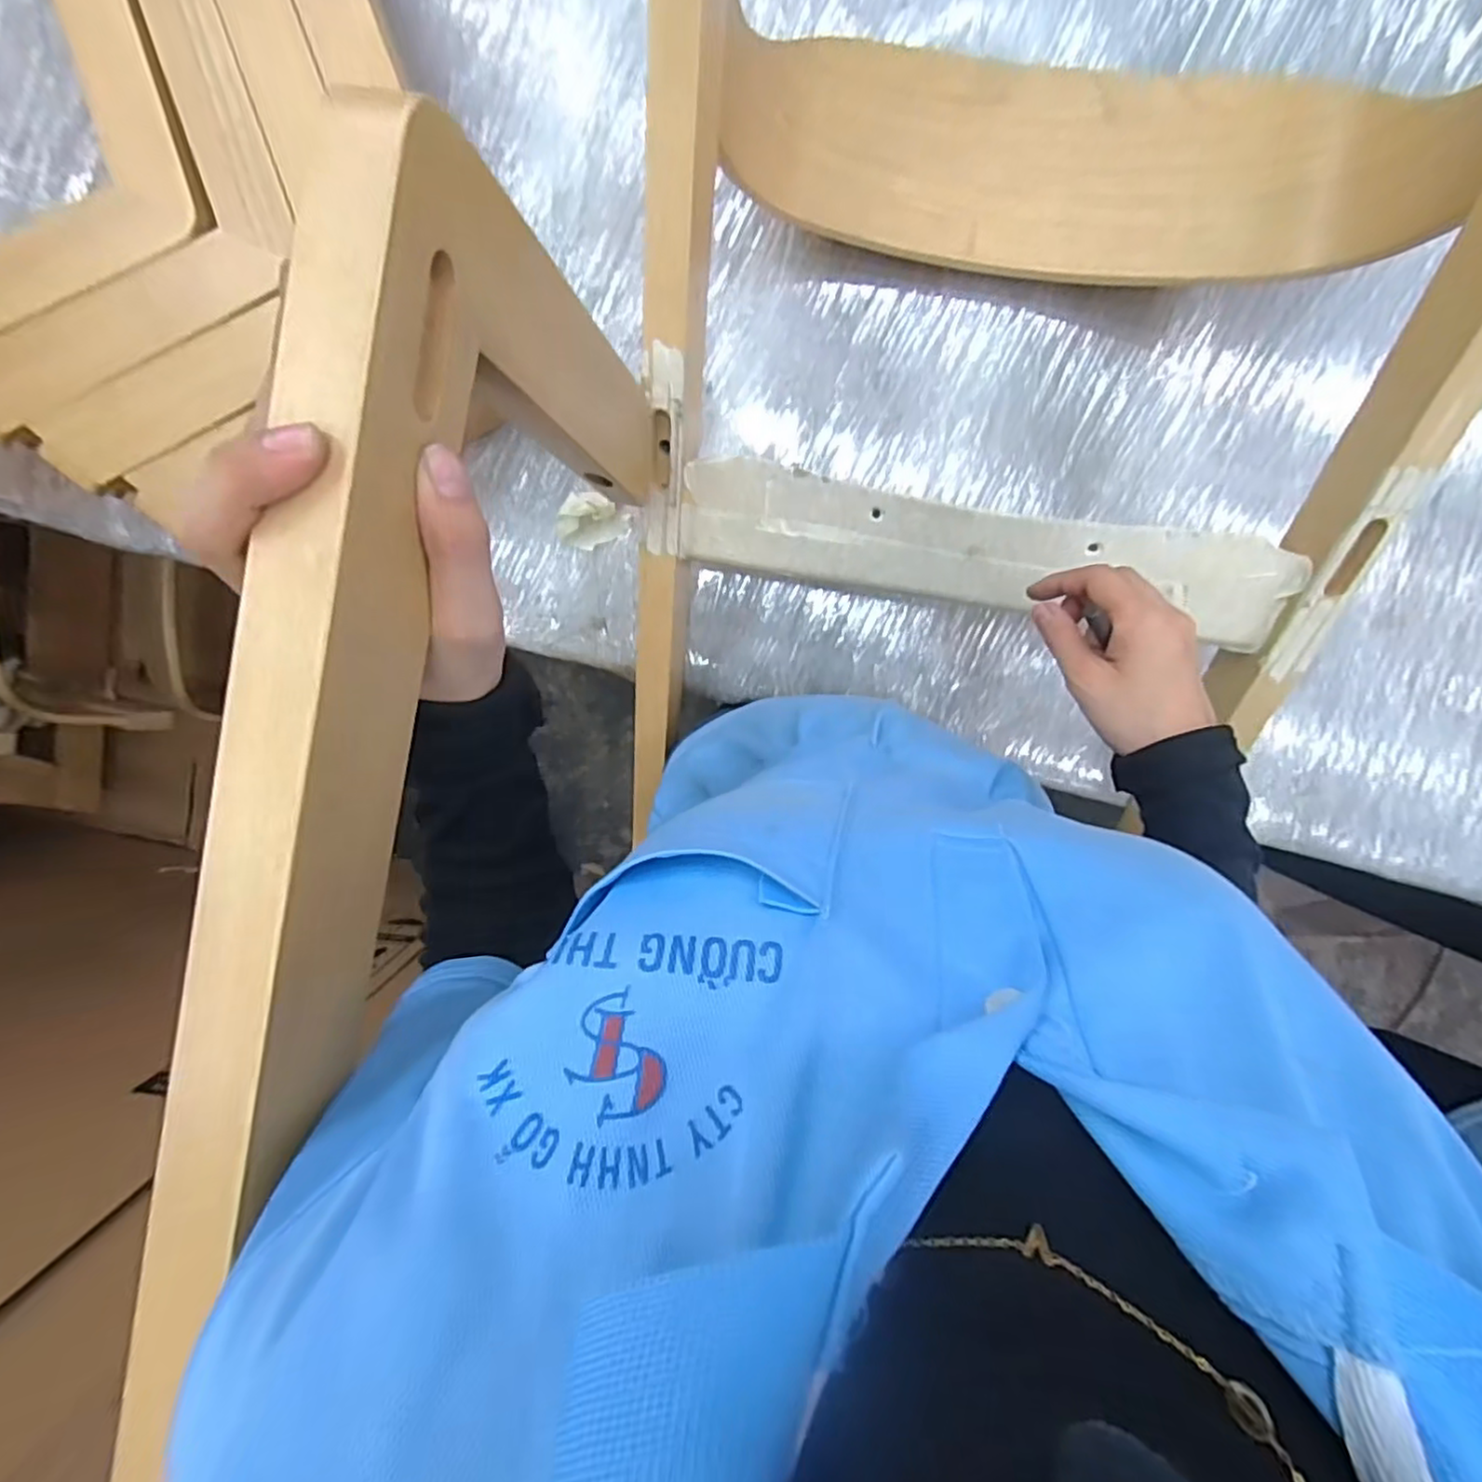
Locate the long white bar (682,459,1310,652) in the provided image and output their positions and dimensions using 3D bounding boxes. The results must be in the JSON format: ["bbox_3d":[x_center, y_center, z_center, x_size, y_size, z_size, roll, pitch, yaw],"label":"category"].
[{"bbox_3d":[0.178,-0.145,0.510,0.444,0.028,0.080,9,125,4],"label":"long white bar"}]

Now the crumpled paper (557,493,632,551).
[{"bbox_3d":[-0.131,-0.195,0.597,0.060,0.027,0.043,2,99,1],"label":"crumpled paper"}]

